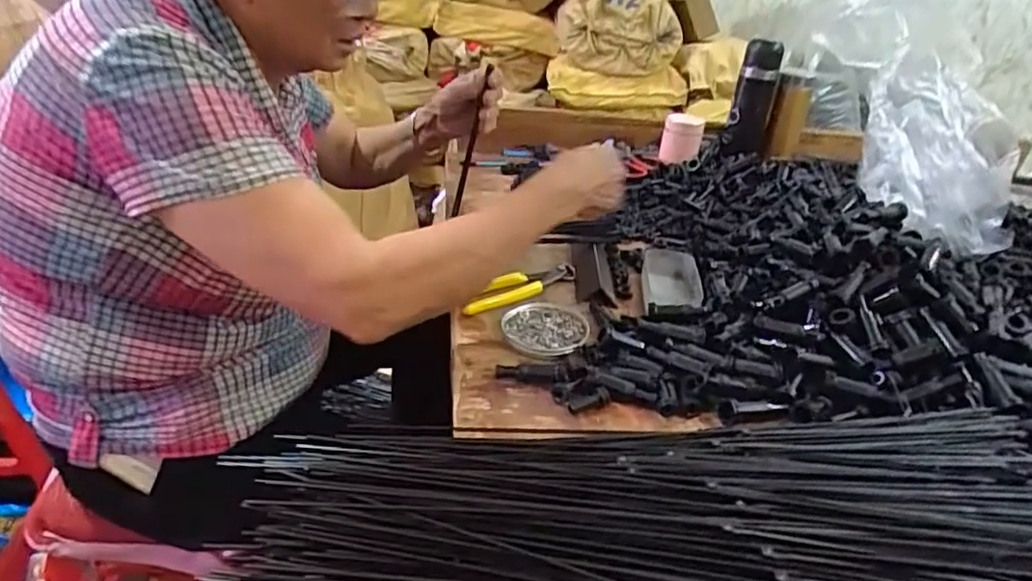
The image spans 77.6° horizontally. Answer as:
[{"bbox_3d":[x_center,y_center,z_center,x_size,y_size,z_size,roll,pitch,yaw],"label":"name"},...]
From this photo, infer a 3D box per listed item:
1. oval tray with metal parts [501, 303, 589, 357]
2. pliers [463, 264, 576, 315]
[{"bbox_3d":[0.032,0.041,0.693,0.090,0.009,0.095,3,30,-6],"label":"oval tray with metal parts"},{"bbox_3d":[0.003,-0.004,0.765,0.163,0.013,0.044,-21,39,-39],"label":"pliers"}]

